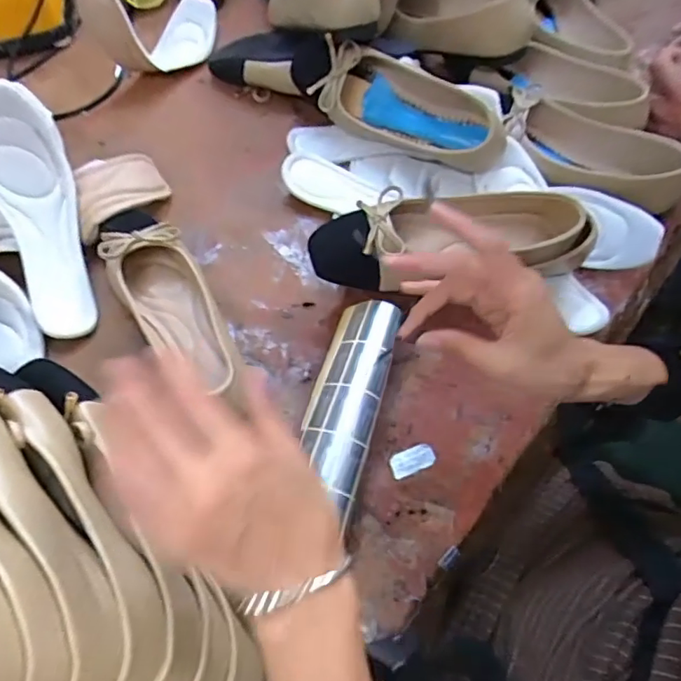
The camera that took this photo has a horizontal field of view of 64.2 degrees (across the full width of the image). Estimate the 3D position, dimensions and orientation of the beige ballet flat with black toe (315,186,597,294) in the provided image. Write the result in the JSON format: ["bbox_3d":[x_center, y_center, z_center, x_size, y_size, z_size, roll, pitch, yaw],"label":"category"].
[{"bbox_3d":[0.099,-0.093,0.478,0.248,0.049,0.079,-6,66,-8],"label":"beige ballet flat with black toe"}]

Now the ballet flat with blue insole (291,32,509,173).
[{"bbox_3d":[0.059,-0.255,0.571,0.243,0.064,0.085,24,67,9],"label":"ballet flat with blue insole"}]

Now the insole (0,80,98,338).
[{"bbox_3d":[-0.278,-0.114,0.496,0.068,0.052,0.216,-12,107,-7],"label":"insole"}]

